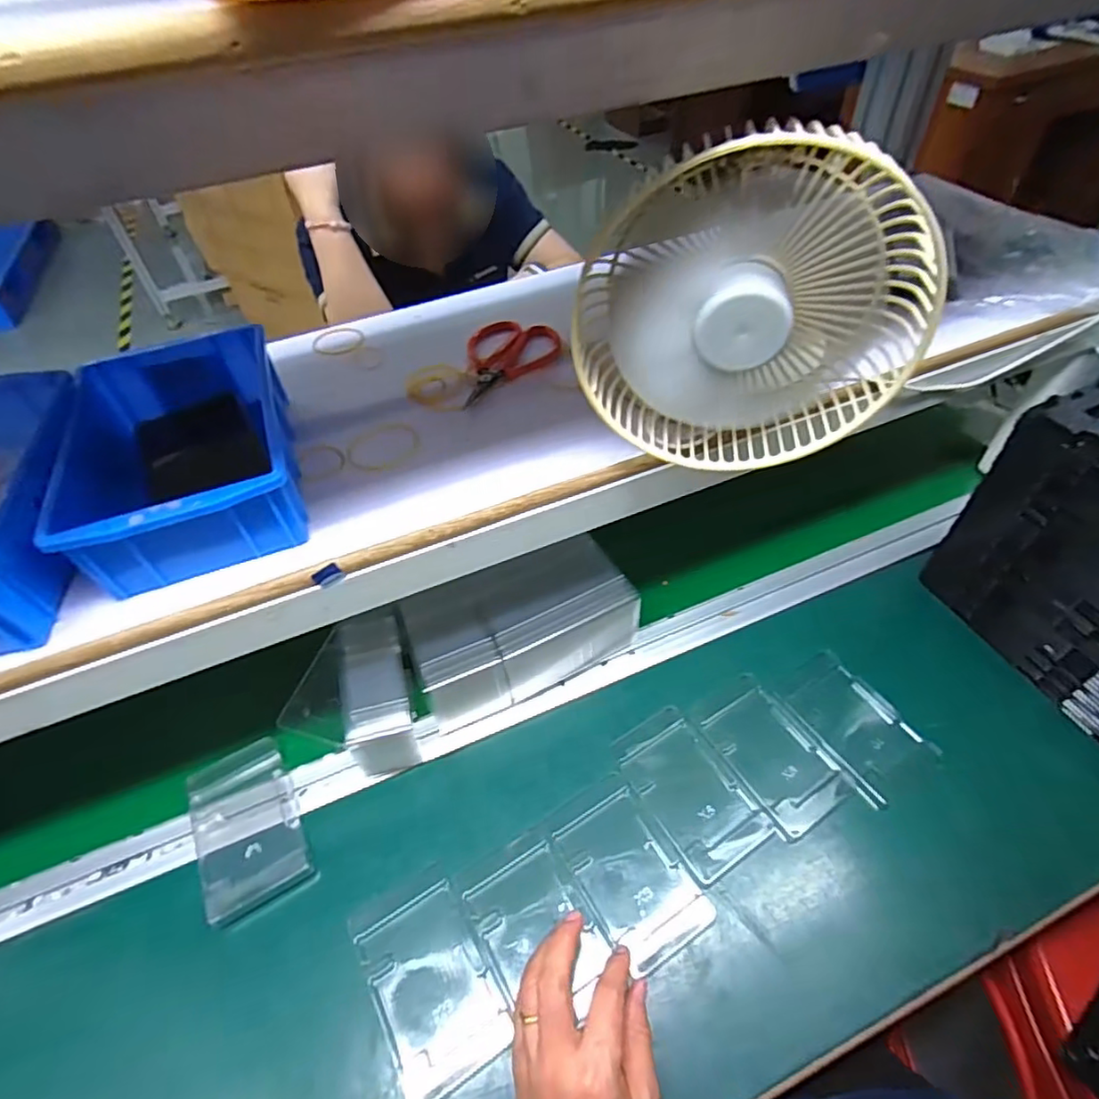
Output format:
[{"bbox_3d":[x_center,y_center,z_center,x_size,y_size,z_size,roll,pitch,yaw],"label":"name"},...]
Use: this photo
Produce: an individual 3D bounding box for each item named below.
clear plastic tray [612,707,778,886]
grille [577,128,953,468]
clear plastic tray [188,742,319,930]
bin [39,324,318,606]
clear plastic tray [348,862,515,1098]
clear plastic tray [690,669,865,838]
[{"bbox_3d":[0.114,0.197,0.504,0.076,0.008,0.127,-27,52,-18],"label":"clear plastic tray"},{"bbox_3d":[0.118,-0.140,0.374,0.197,0.180,0.065,3,49,7],"label":"grille"},{"bbox_3d":[-0.251,0.228,0.505,0.078,0.013,0.137,-24,51,-16],"label":"clear plastic tray"},{"bbox_3d":[-0.250,-0.069,0.421,0.130,0.062,0.204,-18,50,-11],"label":"bin"},{"bbox_3d":[-0.085,0.302,0.429,0.075,0.010,0.123,-26,52,-18],"label":"clear plastic tray"},{"bbox_3d":[0.187,0.171,0.520,0.075,0.009,0.130,-27,52,-18],"label":"clear plastic tray"}]

